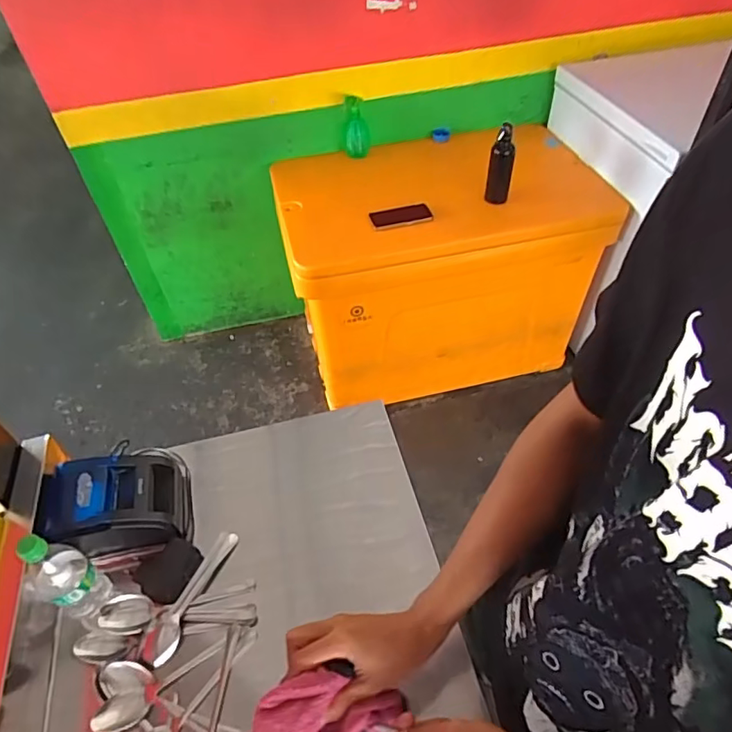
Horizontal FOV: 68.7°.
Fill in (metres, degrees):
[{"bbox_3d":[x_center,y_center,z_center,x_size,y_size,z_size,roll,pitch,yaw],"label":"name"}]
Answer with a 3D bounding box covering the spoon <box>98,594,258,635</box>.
[{"bbox_3d":[-0.228,0.301,0.660,0.179,0.022,0.043,3,47,-13],"label":"spoon"}]

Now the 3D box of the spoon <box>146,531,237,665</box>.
[{"bbox_3d":[-0.216,0.290,0.679,0.040,0.026,0.165,23,53,22],"label":"spoon"}]

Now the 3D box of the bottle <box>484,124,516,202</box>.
[{"bbox_3d":[0.373,-0.552,1.486,0.061,0.220,0.059,14,50,15],"label":"bottle"}]

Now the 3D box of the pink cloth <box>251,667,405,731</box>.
[{"bbox_3d":[-0.033,0.303,0.457,0.127,0.042,0.071,-10,48,-6],"label":"pink cloth"}]

